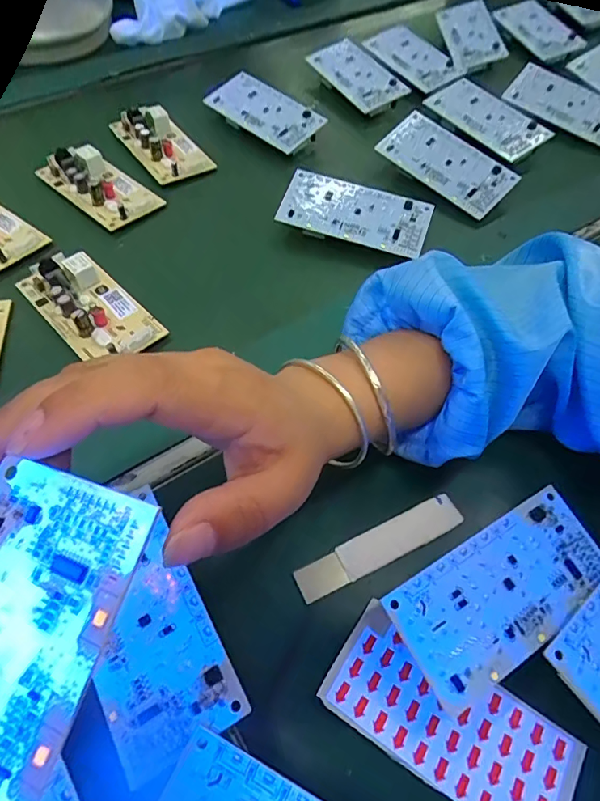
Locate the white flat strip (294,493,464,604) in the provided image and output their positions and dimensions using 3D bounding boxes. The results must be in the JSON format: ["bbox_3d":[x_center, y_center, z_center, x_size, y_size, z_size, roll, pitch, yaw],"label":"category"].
[{"bbox_3d":[0.043,0.077,0.262,0.095,0.006,0.021,-24,60,-11],"label":"white flat strip"}]

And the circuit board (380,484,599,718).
[{"bbox_3d":[0.099,0.089,0.236,0.112,0.004,0.055,-26,71,-19],"label":"circuit board"}]

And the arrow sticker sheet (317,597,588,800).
[{"bbox_3d":[0.068,0.145,0.221,0.109,0.004,0.051,30,62,15],"label":"arrow sticker sheet"}]

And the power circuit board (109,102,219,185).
[{"bbox_3d":[-0.128,-0.241,0.447,0.053,0.017,0.107,-33,62,-16],"label":"power circuit board"}]

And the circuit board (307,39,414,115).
[{"bbox_3d":[0.059,-0.337,0.503,0.054,0.008,0.114,-31,66,-8],"label":"circuit board"}]

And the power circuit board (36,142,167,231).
[{"bbox_3d":[-0.172,-0.186,0.415,0.109,0.020,0.053,39,68,23],"label":"power circuit board"}]

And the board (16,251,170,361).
[{"bbox_3d":[-0.146,-0.068,0.338,0.054,0.019,0.110,-40,64,-20],"label":"board"}]

